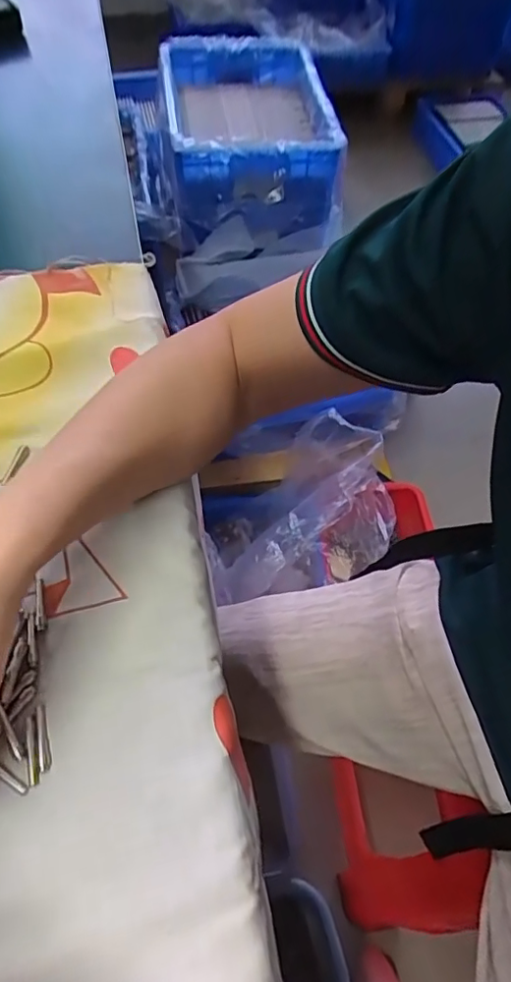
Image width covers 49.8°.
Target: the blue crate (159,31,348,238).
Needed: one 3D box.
[{"bbox_3d":[-0.026,-0.693,1.057,0.307,0.181,0.372,-7,59,-7],"label":"blue crate"}]

